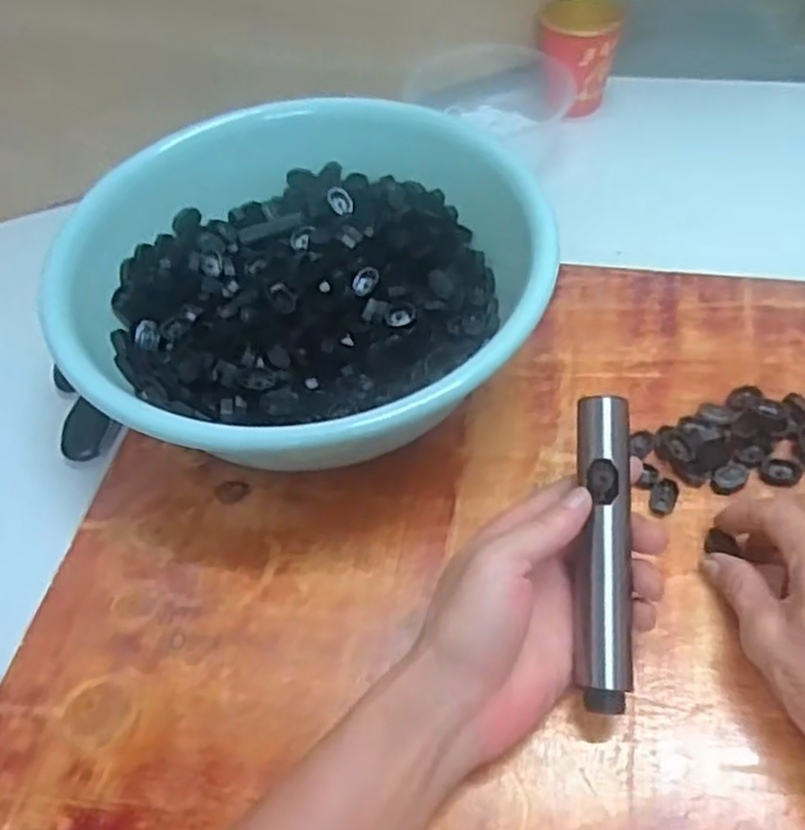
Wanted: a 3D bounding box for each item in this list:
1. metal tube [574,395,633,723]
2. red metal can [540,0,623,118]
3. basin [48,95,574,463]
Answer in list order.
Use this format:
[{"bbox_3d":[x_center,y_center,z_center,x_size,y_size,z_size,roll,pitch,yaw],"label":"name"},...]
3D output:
[{"bbox_3d":[0.099,0.065,0.373,0.025,0.018,0.150,2,77,7],"label":"metal tube"},{"bbox_3d":[0.157,-0.318,0.674,0.067,0.092,0.059,-35,57,-20],"label":"red metal can"},{"bbox_3d":[-0.062,-0.078,0.493,0.280,0.107,0.269,-3,52,3],"label":"basin"}]

